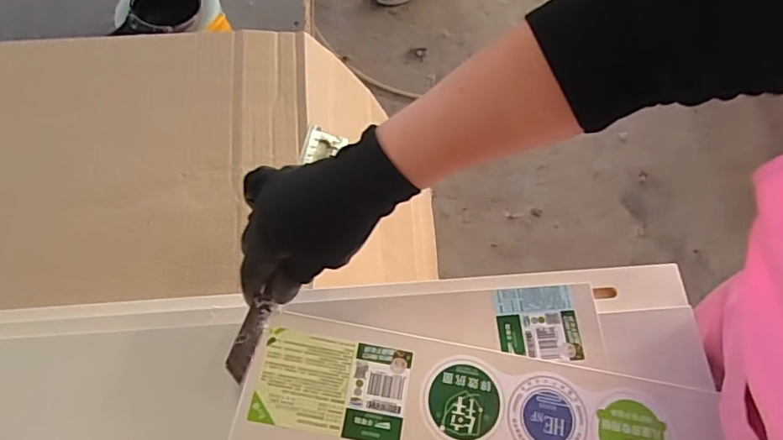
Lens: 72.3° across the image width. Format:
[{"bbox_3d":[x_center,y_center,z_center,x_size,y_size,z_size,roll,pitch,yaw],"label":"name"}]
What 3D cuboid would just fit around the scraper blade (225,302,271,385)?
[{"bbox_3d":[-0.102,0.085,0.380,0.014,0.006,0.054,15,66,7],"label":"scraper blade"}]

